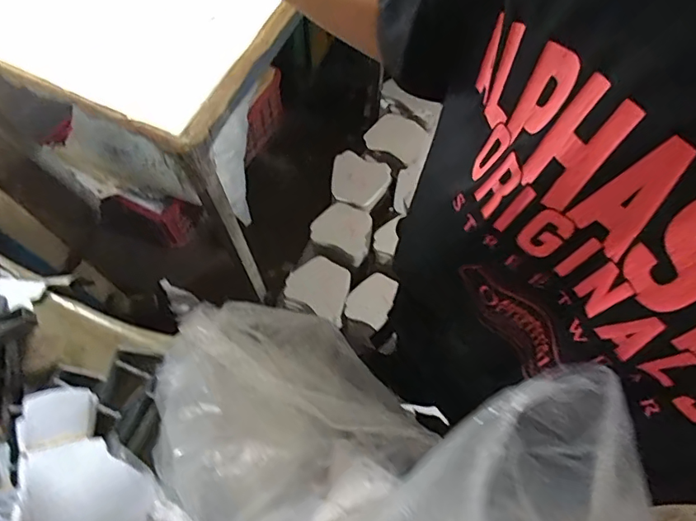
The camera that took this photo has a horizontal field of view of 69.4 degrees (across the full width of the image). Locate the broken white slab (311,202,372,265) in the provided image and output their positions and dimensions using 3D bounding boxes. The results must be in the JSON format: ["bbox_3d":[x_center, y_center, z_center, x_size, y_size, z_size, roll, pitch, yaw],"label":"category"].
[{"bbox_3d":[-0.007,-0.084,1.317,0.159,0.020,0.142,26,69,9],"label":"broken white slab"}]

